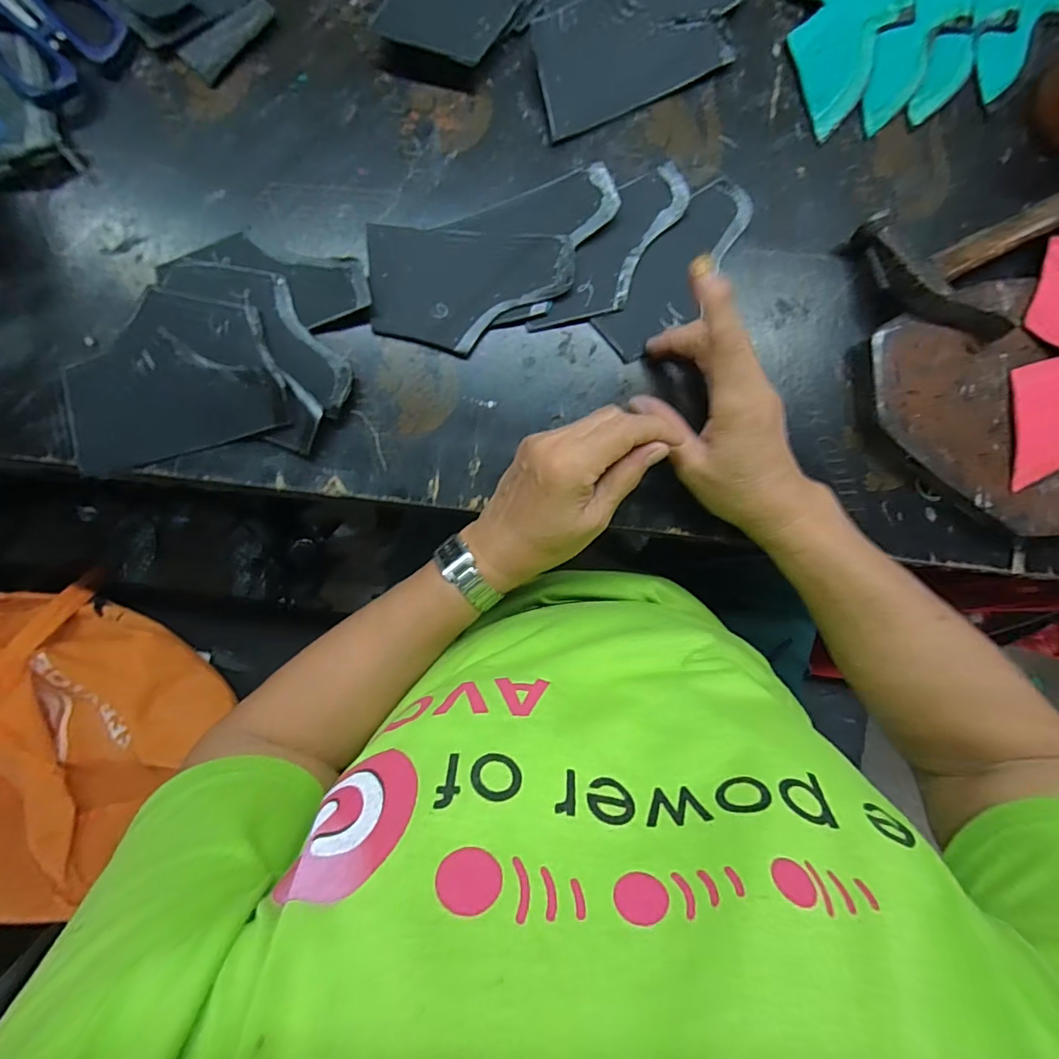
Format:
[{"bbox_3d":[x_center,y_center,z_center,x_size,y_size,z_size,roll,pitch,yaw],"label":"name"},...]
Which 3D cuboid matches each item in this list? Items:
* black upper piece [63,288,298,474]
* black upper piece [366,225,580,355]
[{"bbox_3d":[-0.240,-0.102,0.333,0.140,0.014,0.101,-15,94,-3],"label":"black upper piece"},{"bbox_3d":[-0.042,-0.164,0.342,0.136,0.008,0.079,5,91,0],"label":"black upper piece"}]

